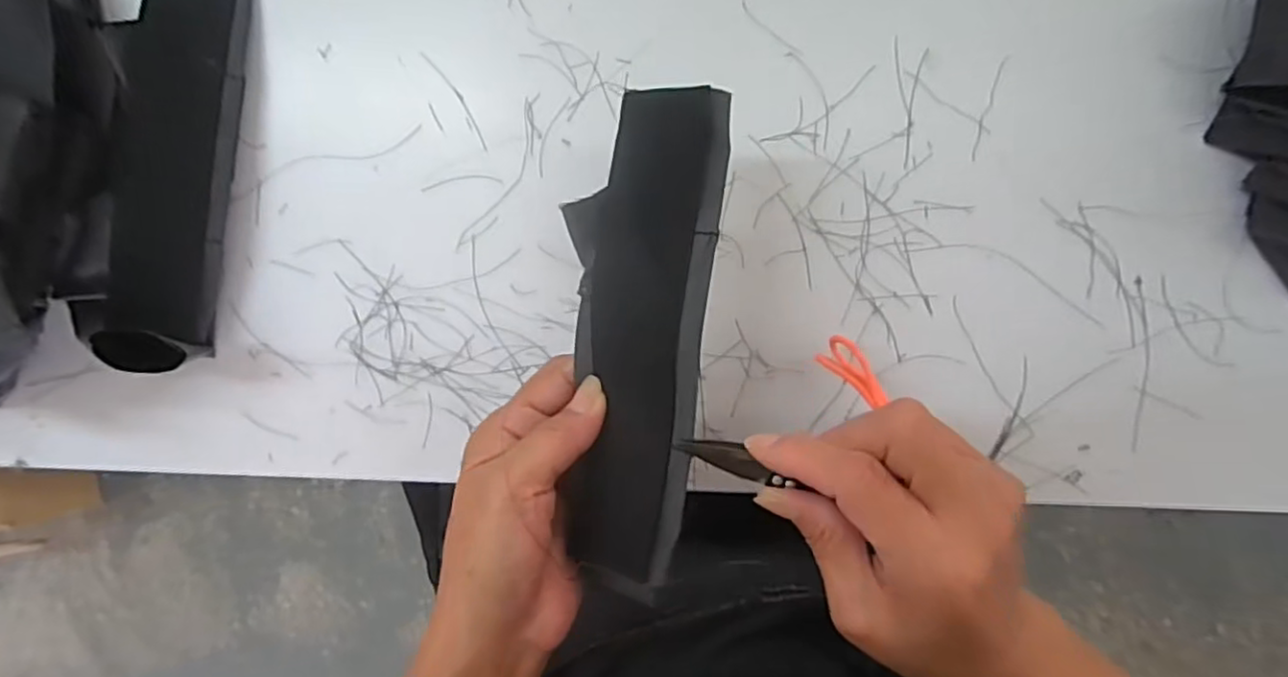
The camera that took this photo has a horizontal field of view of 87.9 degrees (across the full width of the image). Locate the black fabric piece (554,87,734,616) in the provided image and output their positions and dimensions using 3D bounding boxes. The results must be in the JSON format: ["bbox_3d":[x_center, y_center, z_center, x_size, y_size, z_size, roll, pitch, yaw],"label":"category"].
[{"bbox_3d":[-0.001,-0.002,0.255,0.055,0.018,0.183,6,89,23],"label":"black fabric piece"}]

